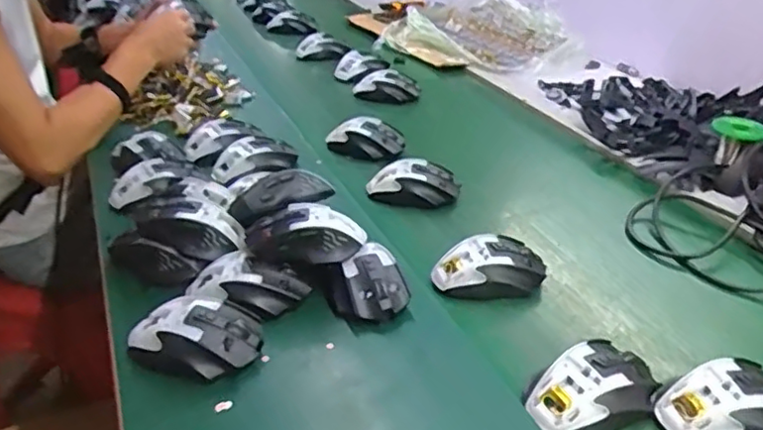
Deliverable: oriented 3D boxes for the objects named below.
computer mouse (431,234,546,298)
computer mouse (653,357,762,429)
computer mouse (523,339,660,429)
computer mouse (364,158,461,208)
[{"bbox_3d":[0.112,0.057,0.671,0.119,0.049,0.058,-4,31,-9],"label":"computer mouse"},{"bbox_3d":[0.276,0.151,0.509,0.109,0.035,0.065,-7,32,-13],"label":"computer mouse"},{"bbox_3d":[0.174,0.141,0.524,0.113,0.038,0.069,-15,34,-25],"label":"computer mouse"},{"bbox_3d":[0.041,-0.045,0.829,0.119,0.042,0.059,2,31,1],"label":"computer mouse"}]

